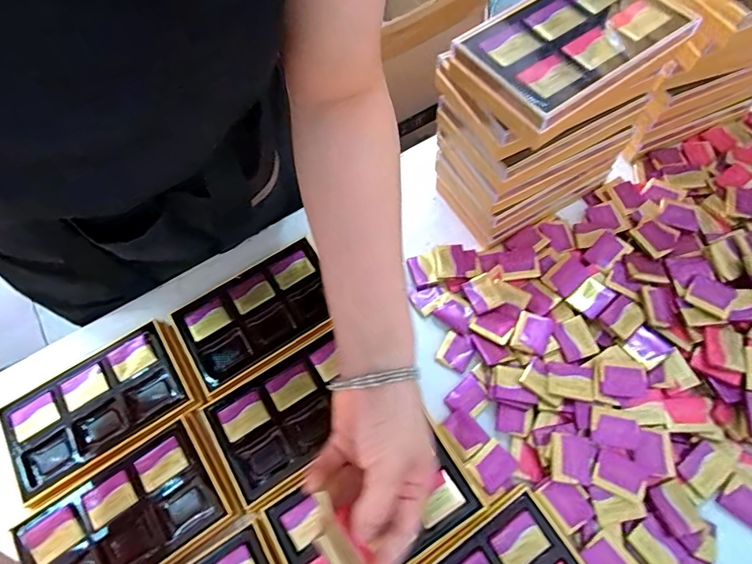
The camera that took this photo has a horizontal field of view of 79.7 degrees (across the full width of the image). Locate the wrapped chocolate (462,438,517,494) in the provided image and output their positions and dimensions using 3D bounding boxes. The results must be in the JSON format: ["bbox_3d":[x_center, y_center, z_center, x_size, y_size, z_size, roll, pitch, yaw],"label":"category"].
[{"bbox_3d":[0.103,0.165,0.404,0.035,0.007,0.033,-35,69,-13],"label":"wrapped chocolate"}]

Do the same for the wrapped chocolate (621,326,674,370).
[{"bbox_3d":[0.258,0.061,0.427,0.038,0.004,0.033,-36,69,-14],"label":"wrapped chocolate"}]

